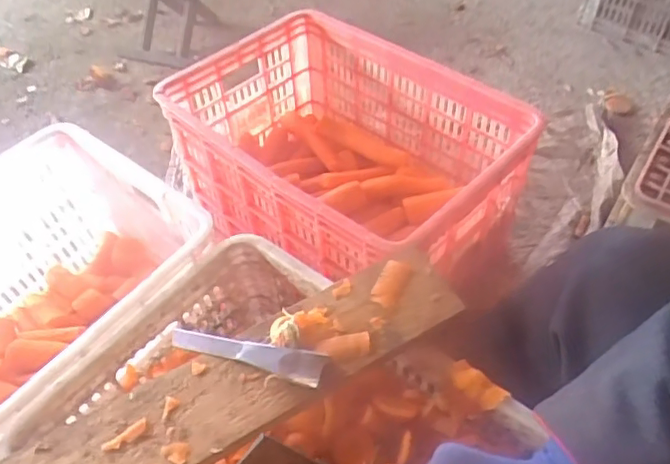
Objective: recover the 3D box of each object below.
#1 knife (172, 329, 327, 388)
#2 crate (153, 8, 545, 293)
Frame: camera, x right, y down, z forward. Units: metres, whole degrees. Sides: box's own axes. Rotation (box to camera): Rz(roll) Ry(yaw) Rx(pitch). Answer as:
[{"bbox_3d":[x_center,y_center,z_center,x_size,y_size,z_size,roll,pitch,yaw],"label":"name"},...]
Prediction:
[{"bbox_3d":[-0.091,0.121,0.570,0.161,0.012,0.034,10,51,11],"label":"knife"},{"bbox_3d":[0.000,-0.132,0.958,0.374,0.253,0.538,-37,57,-25],"label":"crate"}]

